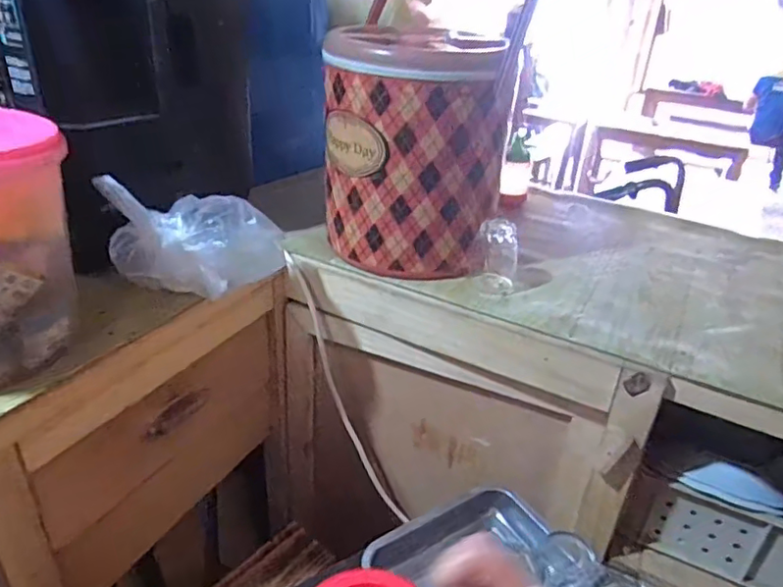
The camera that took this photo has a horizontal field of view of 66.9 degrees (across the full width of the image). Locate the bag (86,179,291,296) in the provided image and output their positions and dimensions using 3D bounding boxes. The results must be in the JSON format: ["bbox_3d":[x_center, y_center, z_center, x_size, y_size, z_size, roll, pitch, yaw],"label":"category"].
[{"bbox_3d":[-0.248,-0.065,0.766,0.218,0.123,0.112,-6,33,-15],"label":"bag"}]

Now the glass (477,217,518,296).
[{"bbox_3d":[0.155,-0.054,0.862,0.056,0.105,0.045,10,32,11],"label":"glass"}]

